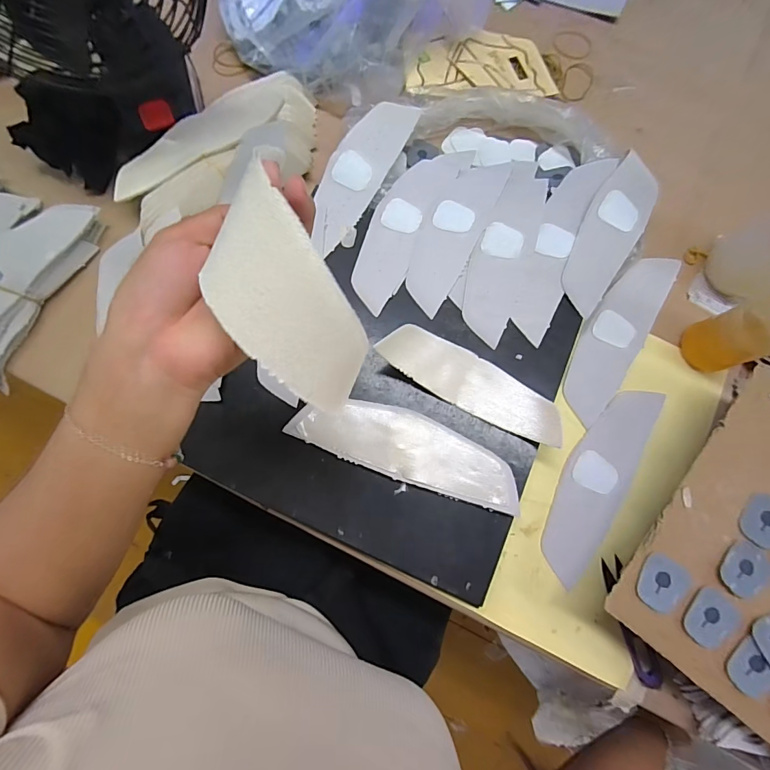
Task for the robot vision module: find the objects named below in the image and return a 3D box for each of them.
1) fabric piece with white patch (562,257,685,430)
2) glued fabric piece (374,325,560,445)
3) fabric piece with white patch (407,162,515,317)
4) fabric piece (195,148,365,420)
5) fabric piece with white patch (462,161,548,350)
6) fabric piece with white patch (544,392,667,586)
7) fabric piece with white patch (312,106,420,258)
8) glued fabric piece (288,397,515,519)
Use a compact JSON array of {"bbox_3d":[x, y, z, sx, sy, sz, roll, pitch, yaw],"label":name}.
[{"bbox_3d":[0.236,-0.055,0.409,0.056,0.004,0.198,33,79,6],"label":"fabric piece with white patch"},{"bbox_3d":[0.079,-0.005,0.356,0.167,0.036,0.046,25,79,4],"label":"glued fabric piece"},{"bbox_3d":[0.070,-0.161,0.410,0.055,0.021,0.190,27,78,6],"label":"fabric piece with white patch"},{"bbox_3d":[-0.043,-0.034,0.176,0.051,0.018,0.106,-24,114,2],"label":"fabric piece"},{"bbox_3d":[0.122,-0.144,0.401,0.054,0.011,0.211,19,78,3],"label":"fabric piece with white patch"},{"bbox_3d":[0.200,0.086,0.379,0.058,0.008,0.193,31,82,5],"label":"fabric piece with white patch"},{"bbox_3d":[-0.028,-0.218,0.413,0.054,0.012,0.182,28,84,-5],"label":"fabric piece with white patch"},{"bbox_3d":[0.020,0.054,0.354,0.200,0.007,0.056,21,80,4],"label":"glued fabric piece"}]

